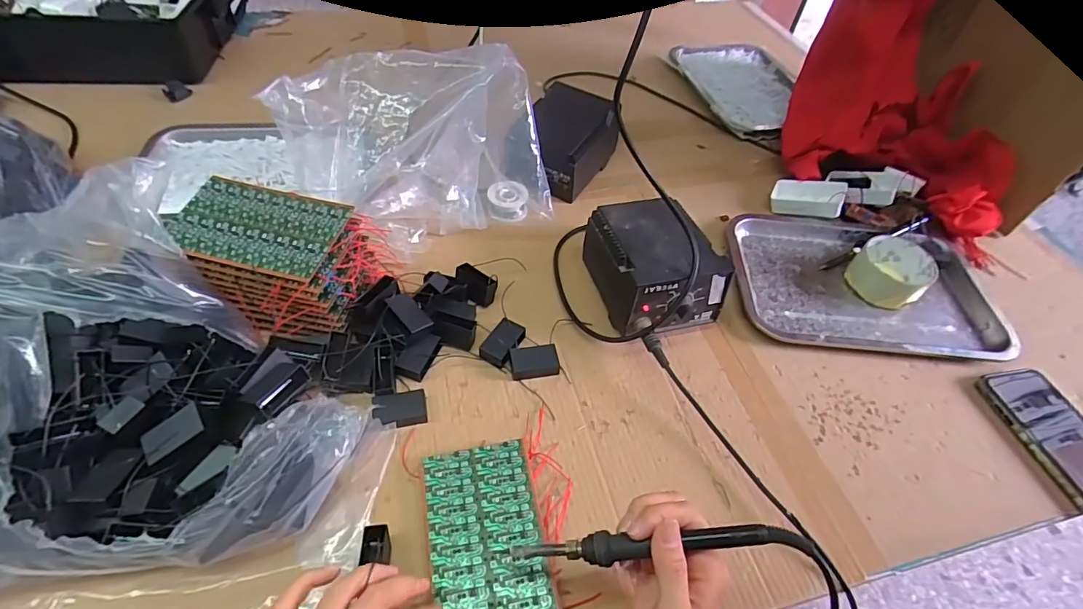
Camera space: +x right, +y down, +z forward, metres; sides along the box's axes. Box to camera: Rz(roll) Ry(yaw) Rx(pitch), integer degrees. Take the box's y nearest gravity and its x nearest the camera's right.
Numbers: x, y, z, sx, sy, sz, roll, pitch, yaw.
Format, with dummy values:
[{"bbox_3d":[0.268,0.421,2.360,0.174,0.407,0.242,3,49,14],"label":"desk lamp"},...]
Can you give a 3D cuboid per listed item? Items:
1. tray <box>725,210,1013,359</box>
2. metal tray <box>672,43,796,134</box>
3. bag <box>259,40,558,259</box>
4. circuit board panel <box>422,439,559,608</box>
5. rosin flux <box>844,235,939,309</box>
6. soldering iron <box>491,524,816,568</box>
[{"bbox_3d":[0.402,-0.033,0.618,0.307,0.024,0.220,6,51,-1],"label":"tray"},{"bbox_3d":[0.381,-0.416,0.935,0.208,0.014,0.307,-7,53,-11],"label":"metal tray"},{"bbox_3d":[-0.152,-0.192,0.596,0.295,0.176,0.183,-9,53,-12],"label":"bag"},{"bbox_3d":[-0.044,0.191,0.398,0.089,0.008,0.159,-8,53,-11],"label":"circuit board panel"},{"bbox_3d":[0.426,-0.038,0.607,0.085,0.046,0.082,-31,60,-26],"label":"rosin flux"},{"bbox_3d":[0.067,0.164,0.336,0.208,0.015,0.019,-11,50,13],"label":"soldering iron"}]

